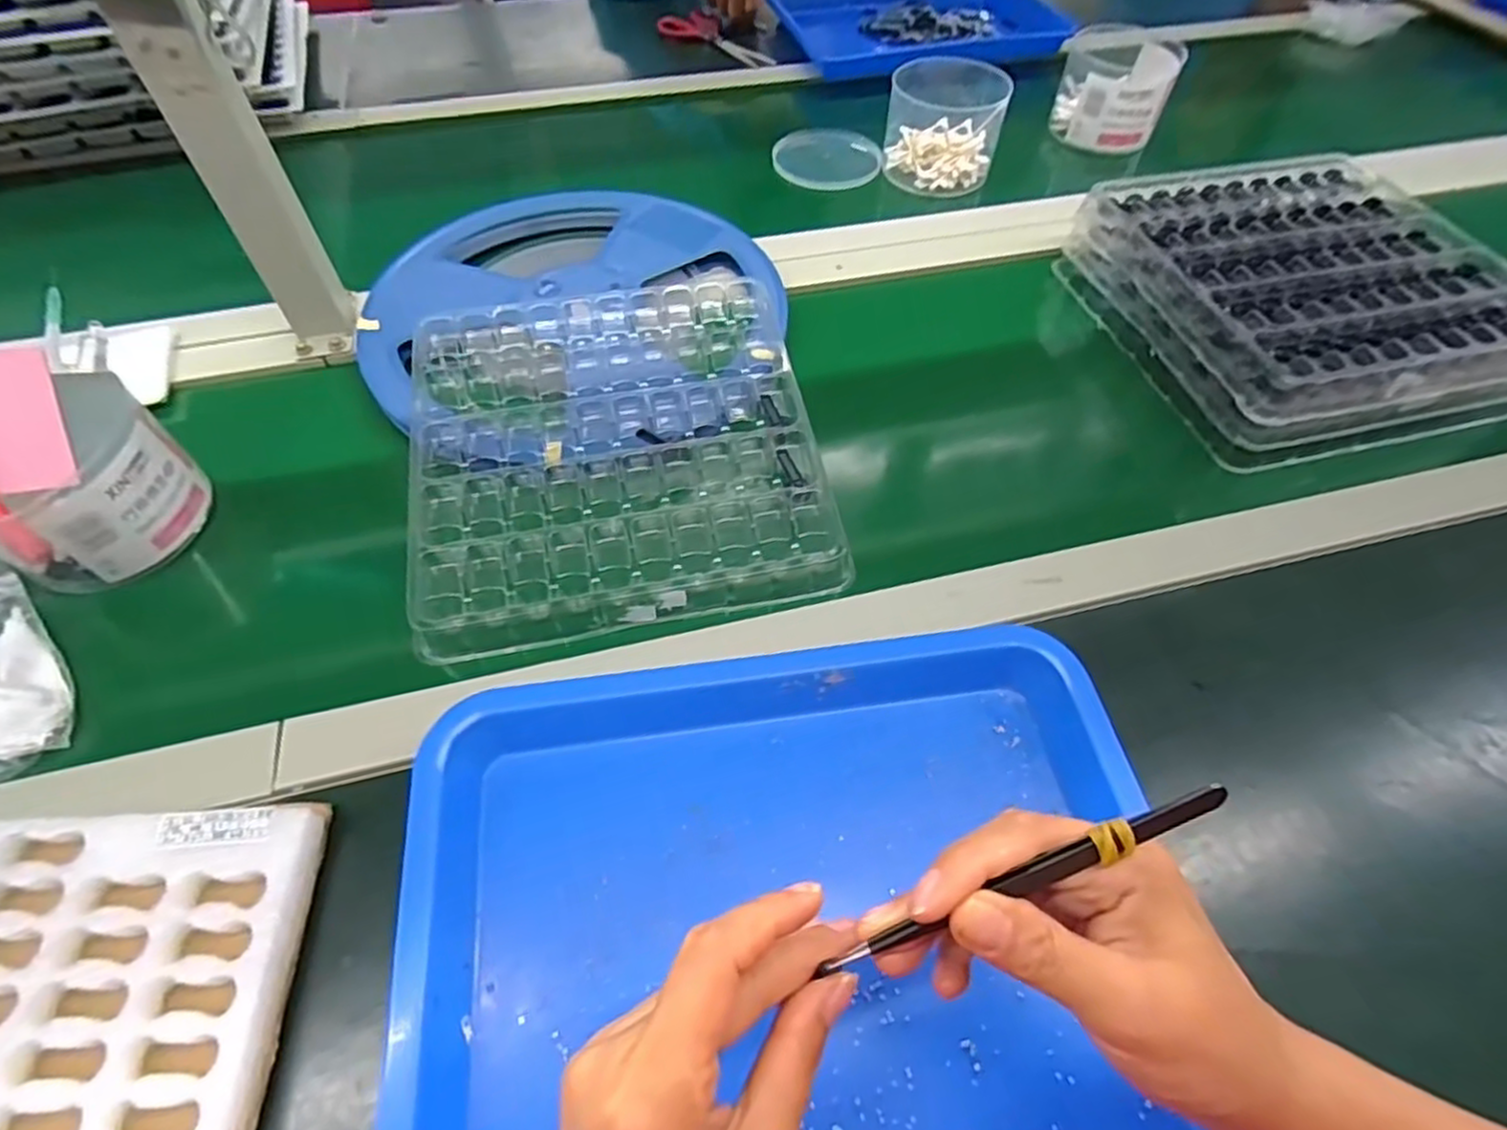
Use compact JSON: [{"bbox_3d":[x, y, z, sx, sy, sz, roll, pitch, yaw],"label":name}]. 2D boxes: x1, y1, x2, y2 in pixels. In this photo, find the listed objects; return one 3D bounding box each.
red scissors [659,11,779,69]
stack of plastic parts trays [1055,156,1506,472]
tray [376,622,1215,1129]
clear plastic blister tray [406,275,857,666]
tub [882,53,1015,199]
[{"bbox_3d":[-0.038,-0.649,0.892,0.164,0.018,0.061,38,64,21],"label":"red scissors"},{"bbox_3d":[0.423,-0.216,0.566,0.254,0.061,0.266,-12,56,-9],"label":"stack of plastic parts trays"},{"bbox_3d":[0.019,0.165,0.310,0.322,0.034,0.272,-8,58,-6],"label":"tray"},{"bbox_3d":[-0.090,-0.084,0.471,0.253,0.028,0.256,-11,56,-7],"label":"clear plastic blister tray"},{"bbox_3d":[0.185,-0.430,0.701,0.110,0.082,0.089,14,56,9],"label":"tub"}]

